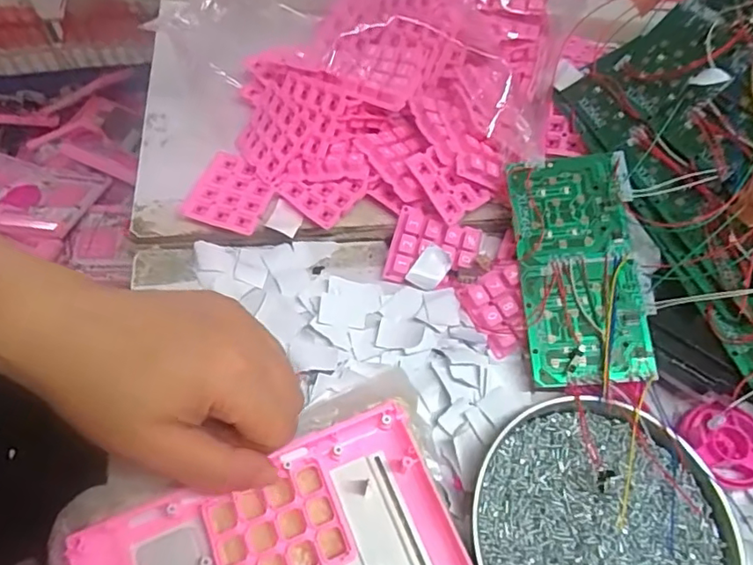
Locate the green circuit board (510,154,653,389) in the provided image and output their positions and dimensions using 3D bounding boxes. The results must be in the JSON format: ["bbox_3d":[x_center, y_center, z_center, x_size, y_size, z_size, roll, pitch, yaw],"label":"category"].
[{"bbox_3d":[0.123,-0.011,0.345,0.067,0.005,0.145,-5,71,7],"label":"green circuit board"}]

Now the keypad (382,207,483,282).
[{"bbox_3d":[0.038,-0.019,0.372,0.057,0.011,0.048,17,88,-10],"label":"keypad"}]

